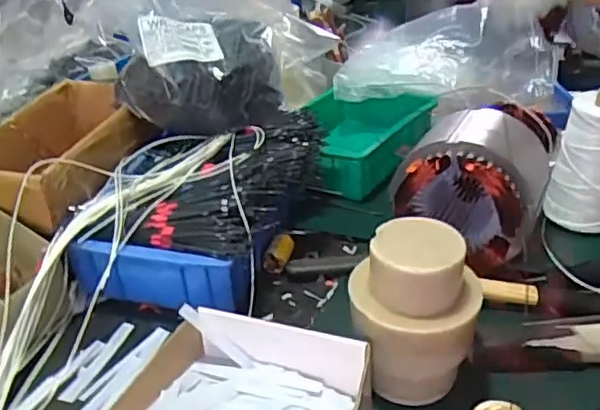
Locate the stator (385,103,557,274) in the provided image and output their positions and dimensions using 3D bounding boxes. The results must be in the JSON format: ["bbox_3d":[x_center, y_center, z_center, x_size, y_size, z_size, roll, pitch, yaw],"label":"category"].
[{"bbox_3d":[0.192,-0.018,0.716,0.157,0.142,0.162,12,34,21],"label":"stator"}]

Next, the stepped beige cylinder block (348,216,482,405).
[{"bbox_3d":[0.098,0.100,0.549,0.108,0.156,0.090,2,32,5],"label":"stepped beige cylinder block"}]

